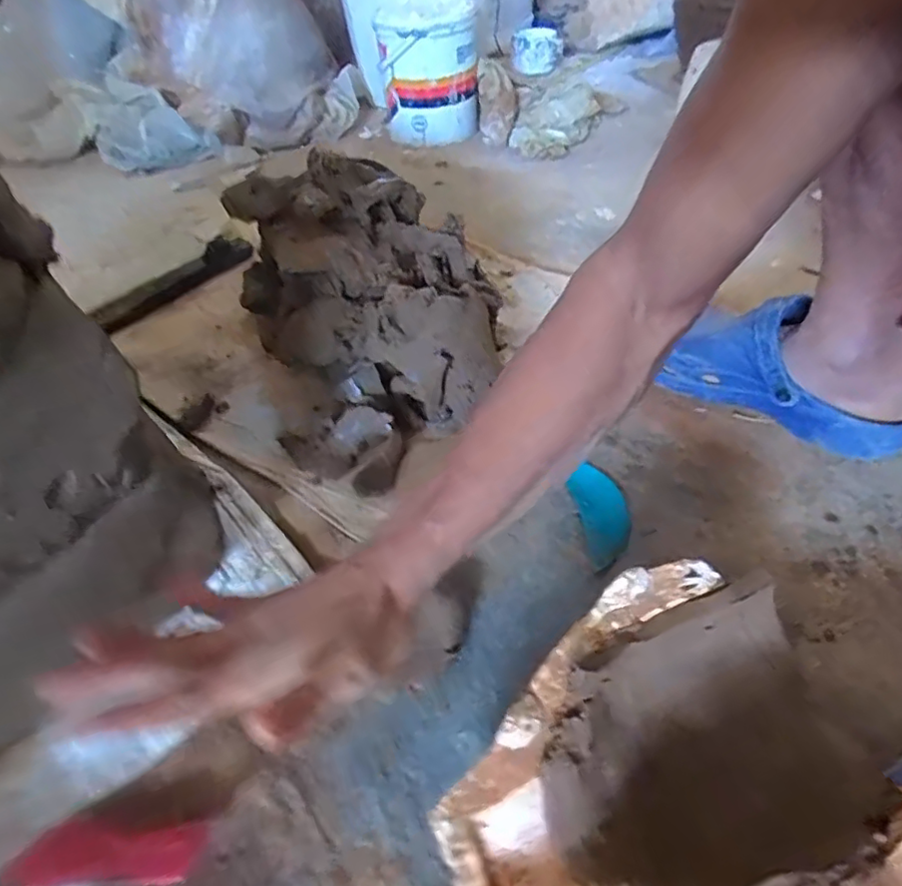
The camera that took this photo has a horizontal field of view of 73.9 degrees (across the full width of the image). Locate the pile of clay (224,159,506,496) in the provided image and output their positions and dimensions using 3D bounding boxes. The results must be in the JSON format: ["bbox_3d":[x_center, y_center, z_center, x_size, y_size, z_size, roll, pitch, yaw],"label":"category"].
[{"bbox_3d":[-0.075,-0.137,0.591,0.234,0.195,0.297,-15,47,-11],"label":"pile of clay"}]

